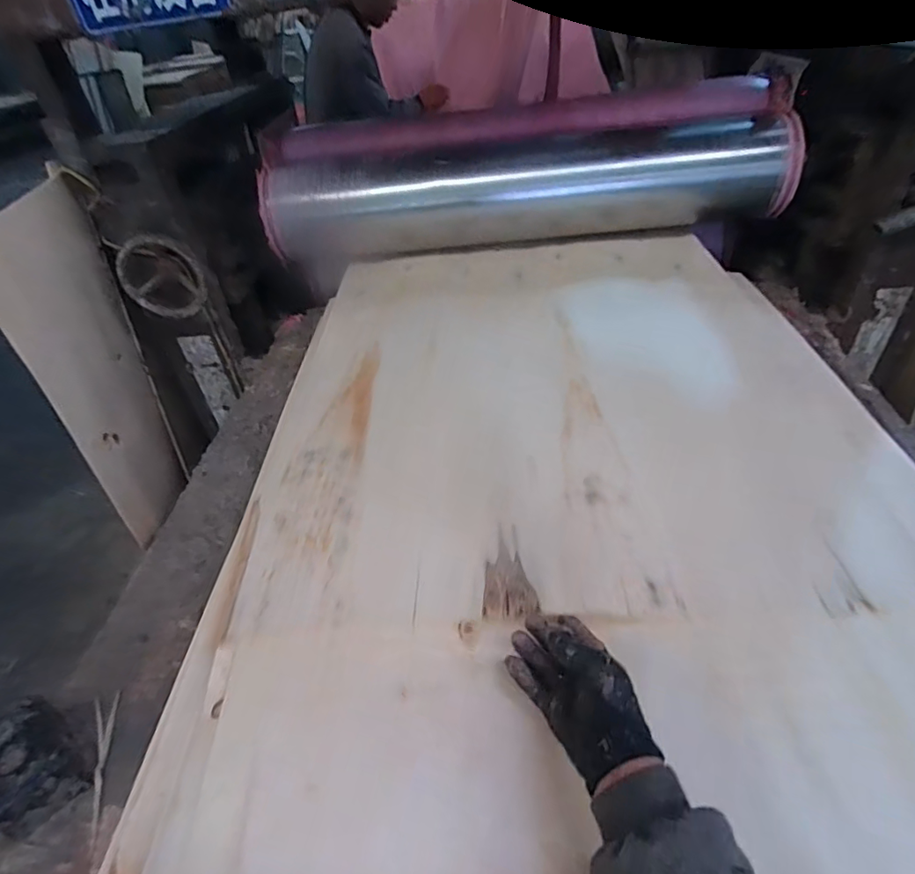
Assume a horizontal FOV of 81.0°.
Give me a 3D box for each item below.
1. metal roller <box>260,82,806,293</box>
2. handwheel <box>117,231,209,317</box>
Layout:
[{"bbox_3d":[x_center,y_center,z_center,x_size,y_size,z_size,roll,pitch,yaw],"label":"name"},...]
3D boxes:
[{"bbox_3d":[0.137,-0.572,1.212,1.136,0.255,0.295,-8,40,-3],"label":"metal roller"},{"bbox_3d":[-0.576,-0.317,1.049,0.145,0.154,0.049,-8,39,-3],"label":"handwheel"}]

